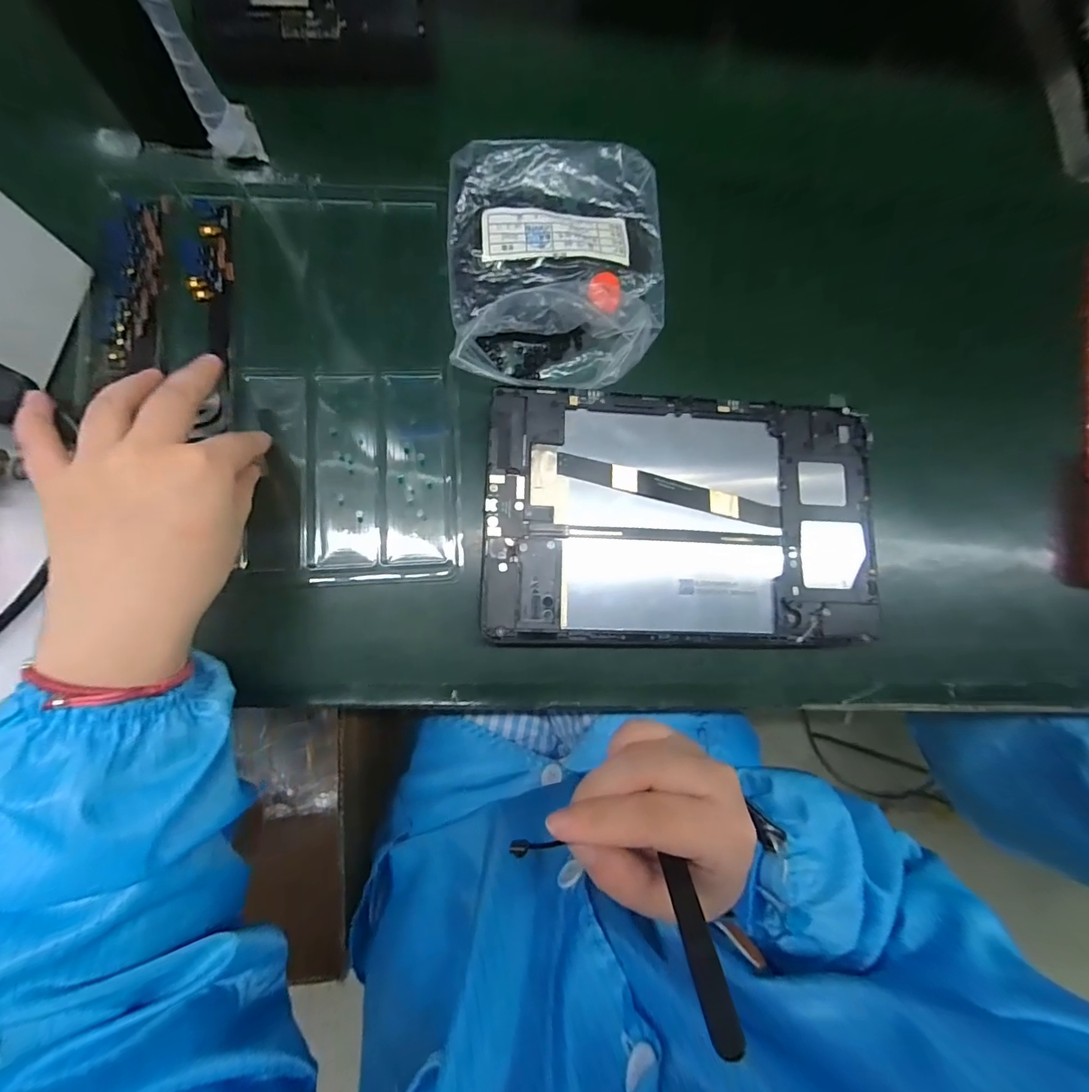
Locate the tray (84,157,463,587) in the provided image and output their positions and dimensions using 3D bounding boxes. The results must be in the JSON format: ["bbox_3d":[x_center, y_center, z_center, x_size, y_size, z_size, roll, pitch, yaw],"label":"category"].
[{"bbox_3d":[-0.164,-0.111,0.298,0.207,0.017,0.274,-4,83,-5],"label":"tray"}]

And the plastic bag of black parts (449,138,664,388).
[{"bbox_3d":[0.011,-0.187,0.304,0.145,0.036,0.170,-3,81,-6],"label":"plastic bag of black parts"}]

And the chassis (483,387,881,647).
[{"bbox_3d":[0.084,-0.017,0.283,0.235,0.009,0.150,2,82,-6],"label":"chassis"}]

